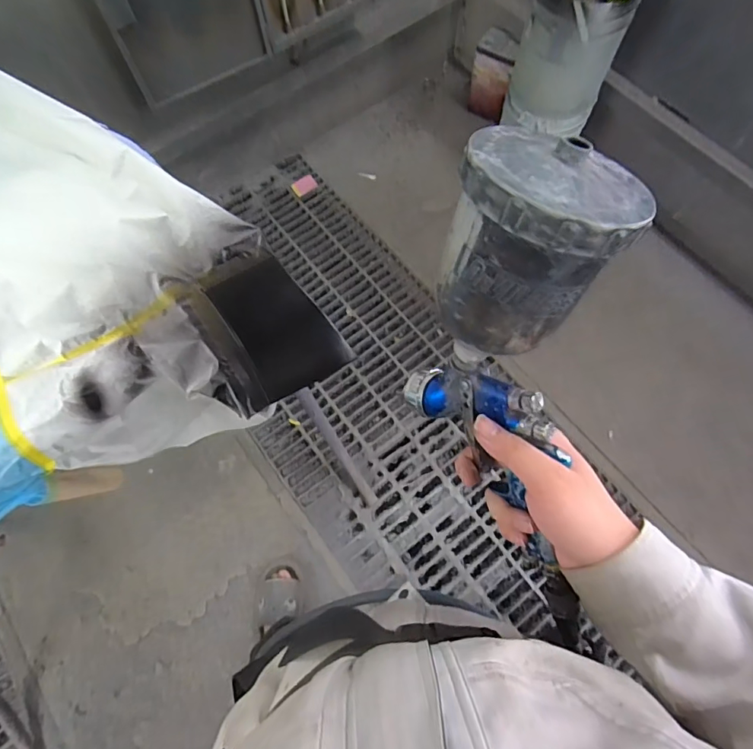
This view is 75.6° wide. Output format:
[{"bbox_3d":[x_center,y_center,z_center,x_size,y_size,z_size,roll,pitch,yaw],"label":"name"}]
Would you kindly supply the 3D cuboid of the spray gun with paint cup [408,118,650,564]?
[{"bbox_3d":[0.086,-0.002,0.333,0.109,0.281,0.104,6,47,3],"label":"spray gun with paint cup"}]

